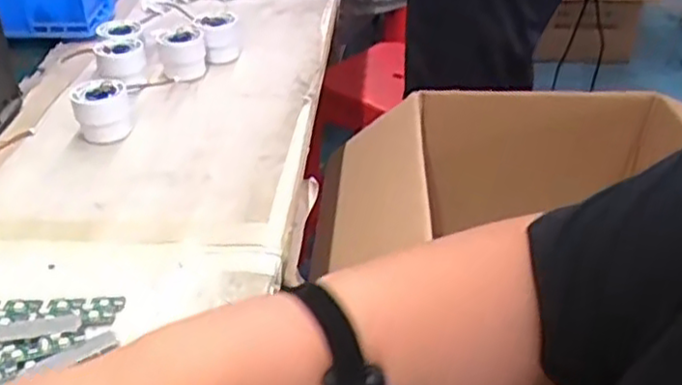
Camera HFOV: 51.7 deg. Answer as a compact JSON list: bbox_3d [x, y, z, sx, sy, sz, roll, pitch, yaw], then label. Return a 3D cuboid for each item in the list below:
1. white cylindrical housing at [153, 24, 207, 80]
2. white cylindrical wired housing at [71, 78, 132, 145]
[{"bbox_3d":[-0.191,-0.168,0.850,0.053,0.053,0.050,0,35,0],"label":"white cylindrical housing"},{"bbox_3d":[-0.245,-0.085,0.720,0.056,0.045,0.054,-14,38,-16],"label":"white cylindrical wired housing"}]

